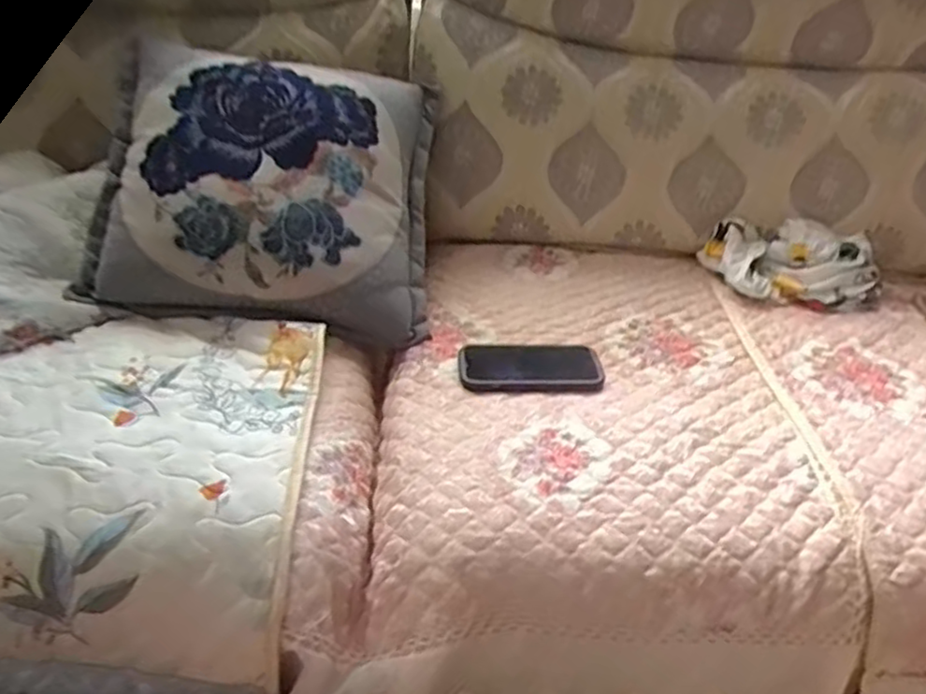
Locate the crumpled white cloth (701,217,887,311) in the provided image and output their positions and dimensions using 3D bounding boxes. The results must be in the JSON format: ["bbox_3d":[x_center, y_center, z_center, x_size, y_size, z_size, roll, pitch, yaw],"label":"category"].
[{"bbox_3d":[0.458,-0.117,0.957,0.229,0.080,0.110,6,31,1],"label":"crumpled white cloth"}]

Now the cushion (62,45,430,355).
[{"bbox_3d":[-0.231,-0.211,0.850,0.390,0.372,0.106,9,-13,-9],"label":"cushion"}]

